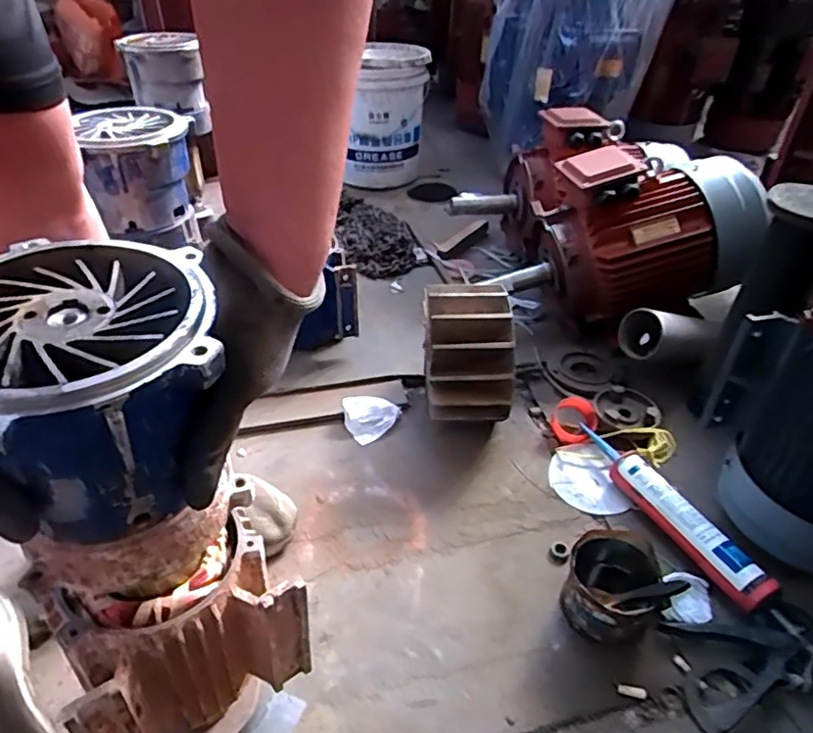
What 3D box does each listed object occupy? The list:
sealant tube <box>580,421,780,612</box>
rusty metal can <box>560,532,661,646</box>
[{"bbox_3d":[0.345,0.186,0.828,0.051,0.065,0.328,-15,43,-20],"label":"sealant tube"},{"bbox_3d":[0.240,0.259,0.712,0.101,0.082,0.105,2,38,-1],"label":"rusty metal can"}]

